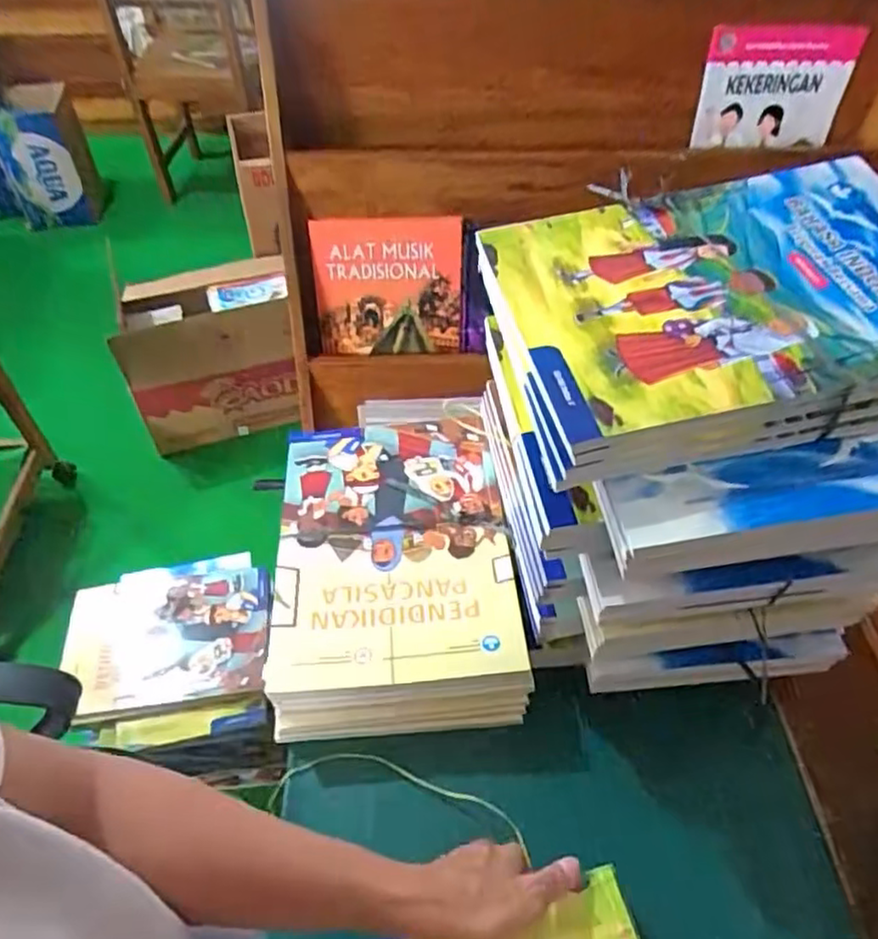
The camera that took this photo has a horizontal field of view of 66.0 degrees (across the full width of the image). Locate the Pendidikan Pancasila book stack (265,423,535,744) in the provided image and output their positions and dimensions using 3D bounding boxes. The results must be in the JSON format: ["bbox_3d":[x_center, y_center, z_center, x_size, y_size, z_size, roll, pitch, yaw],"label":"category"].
[{"bbox_3d":[-0.043,0.085,0.641,0.208,0.067,0.298,-4,49,-3],"label":"Pendidikan Pancasila book stack"}]

